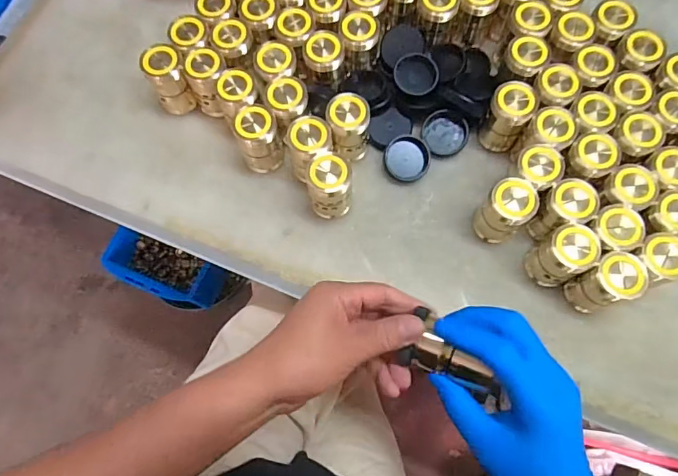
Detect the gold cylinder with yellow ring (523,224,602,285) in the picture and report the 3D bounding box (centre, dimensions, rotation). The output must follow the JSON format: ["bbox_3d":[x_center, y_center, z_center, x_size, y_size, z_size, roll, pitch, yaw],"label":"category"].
[{"bbox_3d":[0.185,0.015,0.391,0.037,0.071,0.036,0,73,0],"label":"gold cylinder with yellow ring"}]

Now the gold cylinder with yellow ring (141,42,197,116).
[{"bbox_3d":[-0.163,-0.153,0.454,0.033,0.063,0.035,0,73,0],"label":"gold cylinder with yellow ring"}]

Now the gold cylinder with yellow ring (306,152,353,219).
[{"bbox_3d":[-0.007,-0.042,0.416,0.037,0.076,0.032,-1,73,0],"label":"gold cylinder with yellow ring"}]

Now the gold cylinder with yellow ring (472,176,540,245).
[{"bbox_3d":[0.144,-0.021,0.411,0.035,0.075,0.036,0,73,0],"label":"gold cylinder with yellow ring"}]

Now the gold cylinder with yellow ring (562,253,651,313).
[{"bbox_3d":[0.220,0.037,0.389,0.038,0.071,0.036,0,73,0],"label":"gold cylinder with yellow ring"}]

